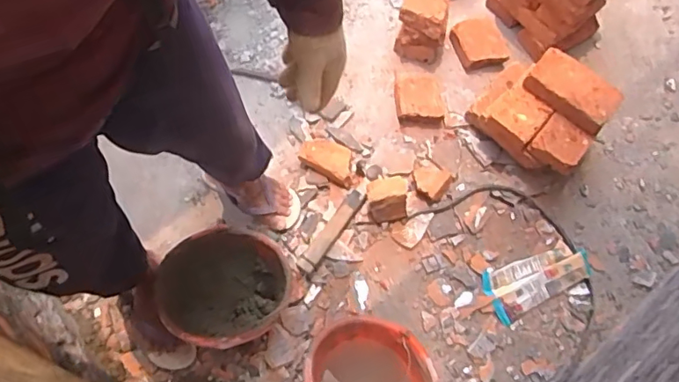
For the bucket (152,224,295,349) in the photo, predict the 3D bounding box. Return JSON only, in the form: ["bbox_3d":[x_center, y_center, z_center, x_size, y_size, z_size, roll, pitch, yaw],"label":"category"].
[{"bbox_3d":[-0.230,0.196,1.065,0.255,0.155,0.235,18,71,4],"label":"bucket"}]

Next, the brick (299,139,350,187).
[{"bbox_3d":[-0.022,-0.072,1.221,0.144,0.044,0.083,30,72,8],"label":"brick"}]

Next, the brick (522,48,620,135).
[{"bbox_3d":[0.514,-0.224,1.156,0.193,0.064,0.109,39,74,9],"label":"brick"}]

